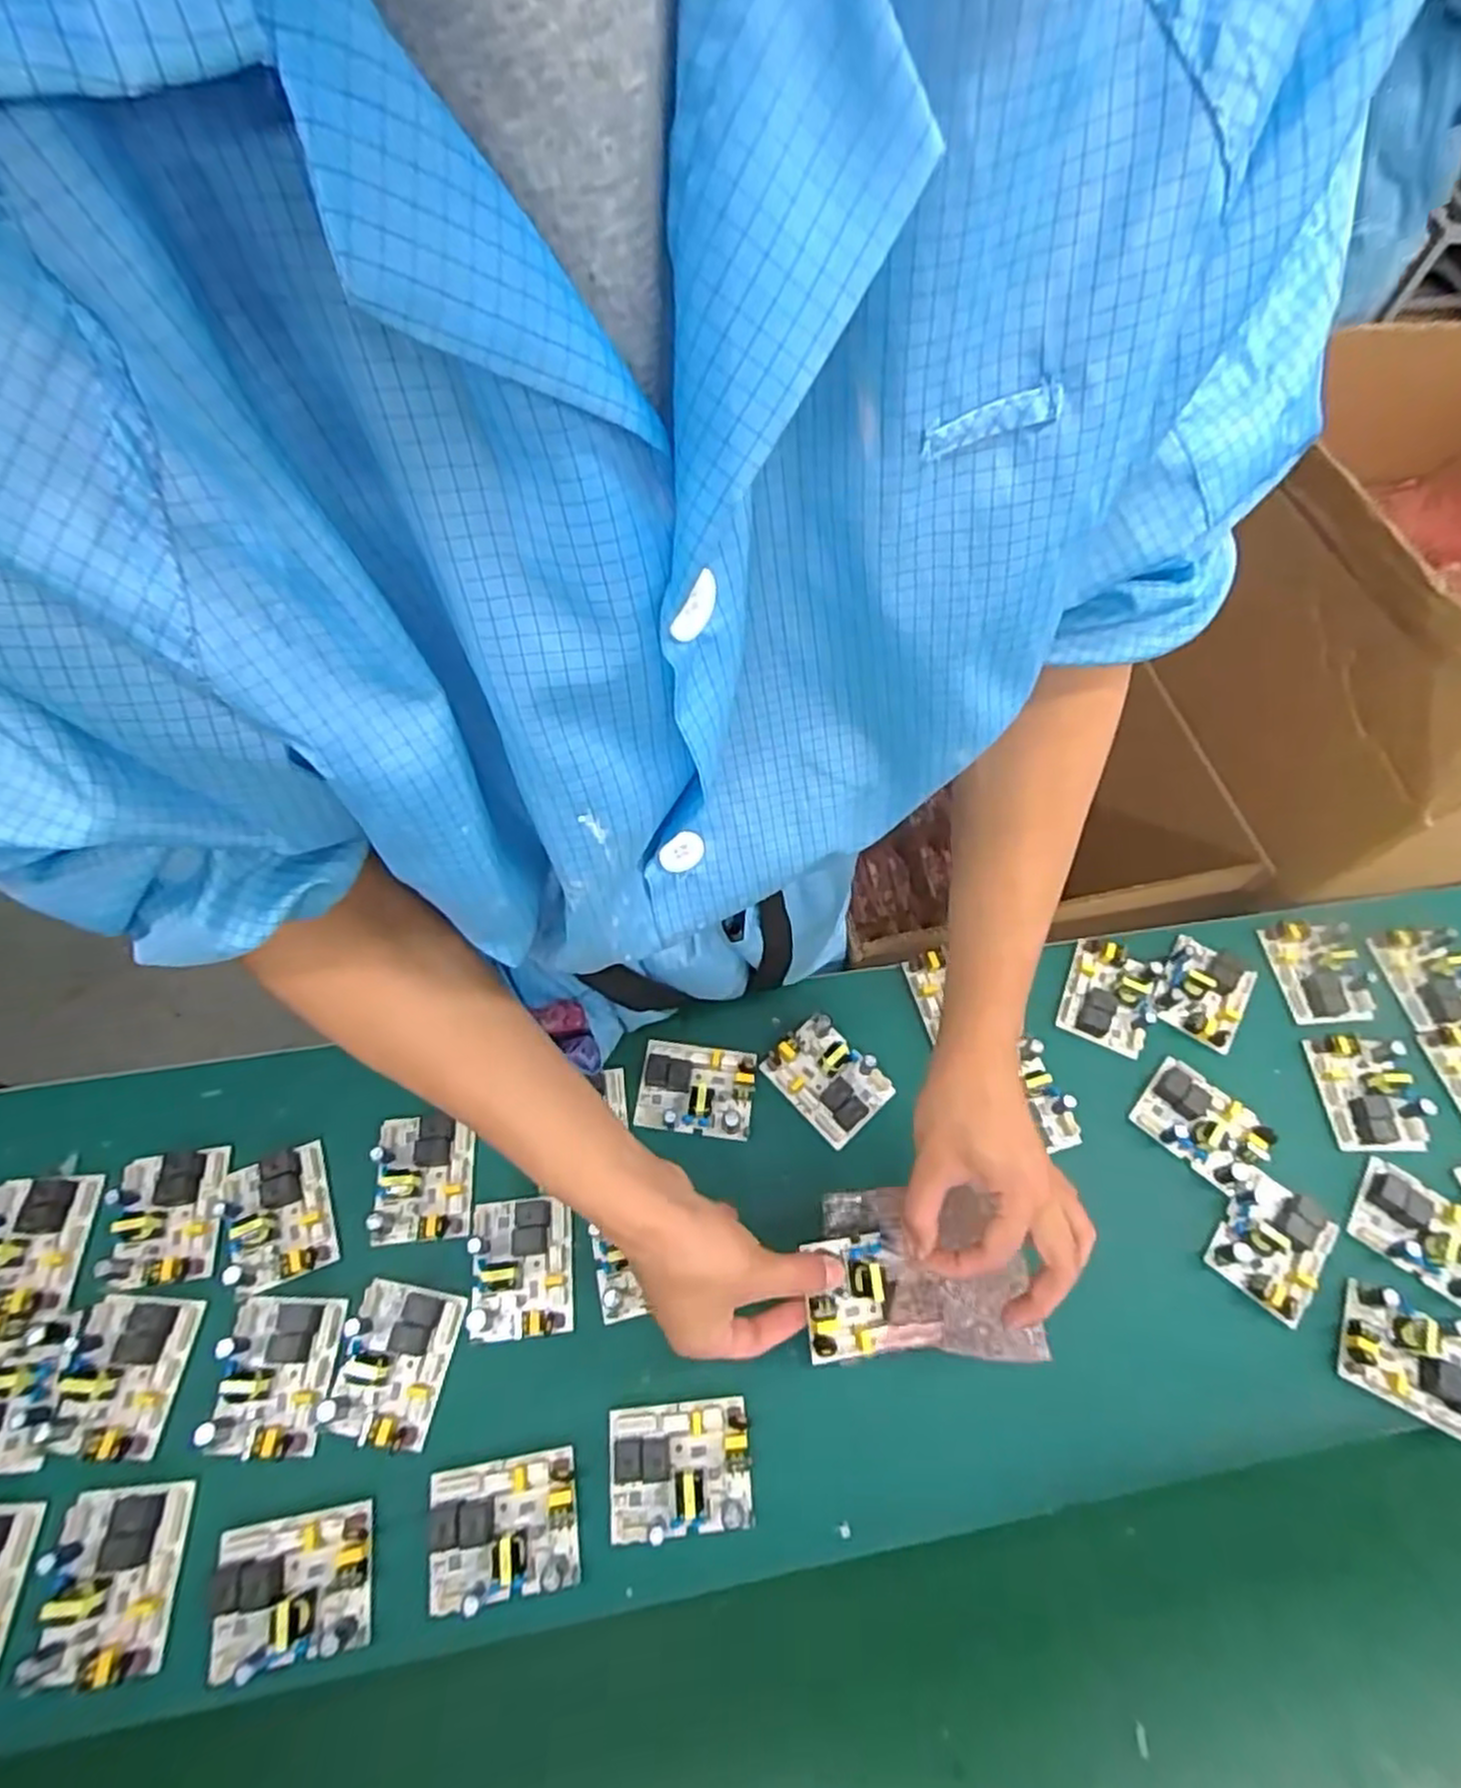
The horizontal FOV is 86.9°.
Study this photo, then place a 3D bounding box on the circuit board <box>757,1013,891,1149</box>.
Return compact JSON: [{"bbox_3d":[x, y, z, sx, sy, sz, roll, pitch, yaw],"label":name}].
[{"bbox_3d":[0.070,0.130,0.551,0.061,0.024,0.079,-40,71,-20],"label":"circuit board"}]

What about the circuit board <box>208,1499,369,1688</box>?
[{"bbox_3d":[-0.237,0.372,0.411,0.082,0.024,0.063,-10,64,-7],"label":"circuit board"}]

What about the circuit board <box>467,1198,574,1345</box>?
[{"bbox_3d":[-0.133,0.235,0.486,0.061,0.023,0.079,-6,64,-5],"label":"circuit board"}]

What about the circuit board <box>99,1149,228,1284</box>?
[{"bbox_3d":[-0.364,0.205,0.491,0.066,0.021,0.078,-8,64,-6],"label":"circuit board"}]

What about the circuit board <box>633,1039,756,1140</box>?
[{"bbox_3d":[-0.025,0.136,0.546,0.080,0.021,0.061,8,63,2],"label":"circuit board"}]

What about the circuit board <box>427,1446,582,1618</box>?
[{"bbox_3d":[-0.127,0.352,0.427,0.080,0.022,0.062,-8,64,-6],"label":"circuit board"}]

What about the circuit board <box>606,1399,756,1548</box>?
[{"bbox_3d":[-0.029,0.330,0.442,0.081,0.026,0.061,-4,64,-4],"label":"circuit board"}]

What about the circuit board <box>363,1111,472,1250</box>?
[{"bbox_3d":[-0.206,0.185,0.508,0.063,0.020,0.079,-5,64,-5],"label":"circuit board"}]

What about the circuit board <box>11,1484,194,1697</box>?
[{"bbox_3d":[-0.332,0.365,0.406,0.063,0.023,0.080,-3,63,-4],"label":"circuit board"}]

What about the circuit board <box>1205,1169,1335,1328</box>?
[{"bbox_3d":[0.360,0.231,0.510,0.060,0.018,0.079,34,67,14],"label":"circuit board"}]

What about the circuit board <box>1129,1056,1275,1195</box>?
[{"bbox_3d":[0.335,0.164,0.549,0.079,0.021,0.058,40,68,16],"label":"circuit board"}]

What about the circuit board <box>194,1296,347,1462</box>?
[{"bbox_3d":[-0.271,0.282,0.451,0.063,0.024,0.079,2,63,-2],"label":"circuit board"}]

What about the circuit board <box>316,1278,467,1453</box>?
[{"bbox_3d":[-0.202,0.279,0.458,0.061,0.020,0.080,11,63,3],"label":"circuit board"}]

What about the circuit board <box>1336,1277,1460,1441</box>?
[{"bbox_3d":[0.427,0.289,0.480,0.074,0.018,0.064,27,65,11],"label":"circuit board"}]

